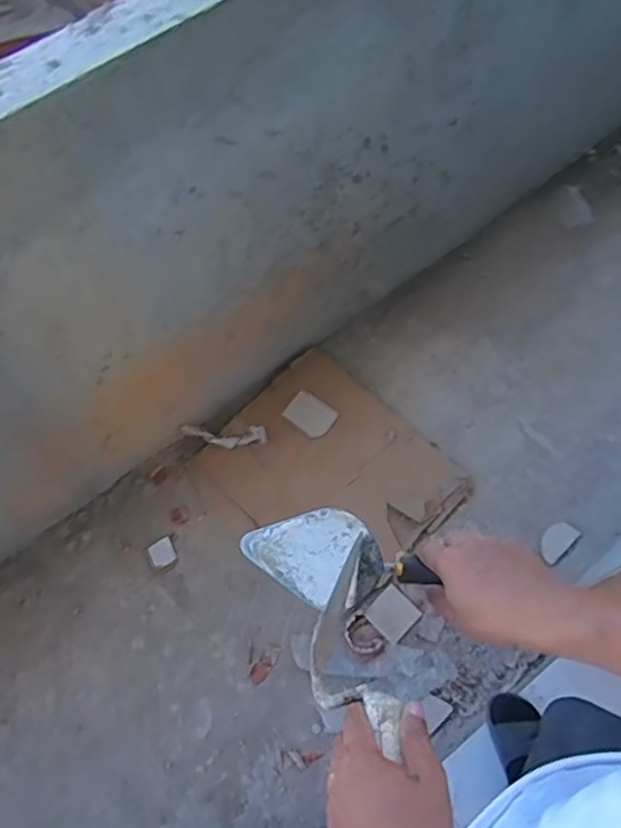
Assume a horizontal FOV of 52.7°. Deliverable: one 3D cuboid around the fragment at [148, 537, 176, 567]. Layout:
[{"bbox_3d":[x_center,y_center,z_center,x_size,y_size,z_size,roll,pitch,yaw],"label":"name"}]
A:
[{"bbox_3d":[-0.369,0.347,1.568,0.060,0.010,0.062,-29,90,-15],"label":"fragment"}]

